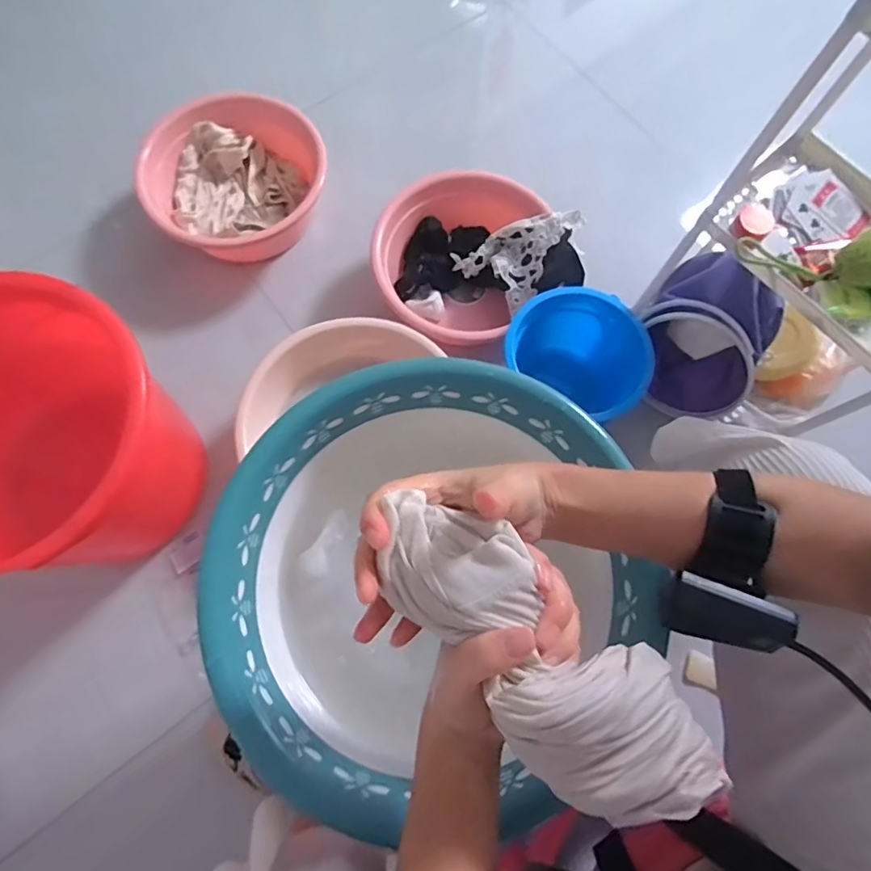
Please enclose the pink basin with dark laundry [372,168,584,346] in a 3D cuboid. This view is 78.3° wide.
[{"bbox_3d":[0.052,-0.277,0.876,0.291,0.136,0.255,-29,77,-9],"label":"pink basin with dark laundry"}]

